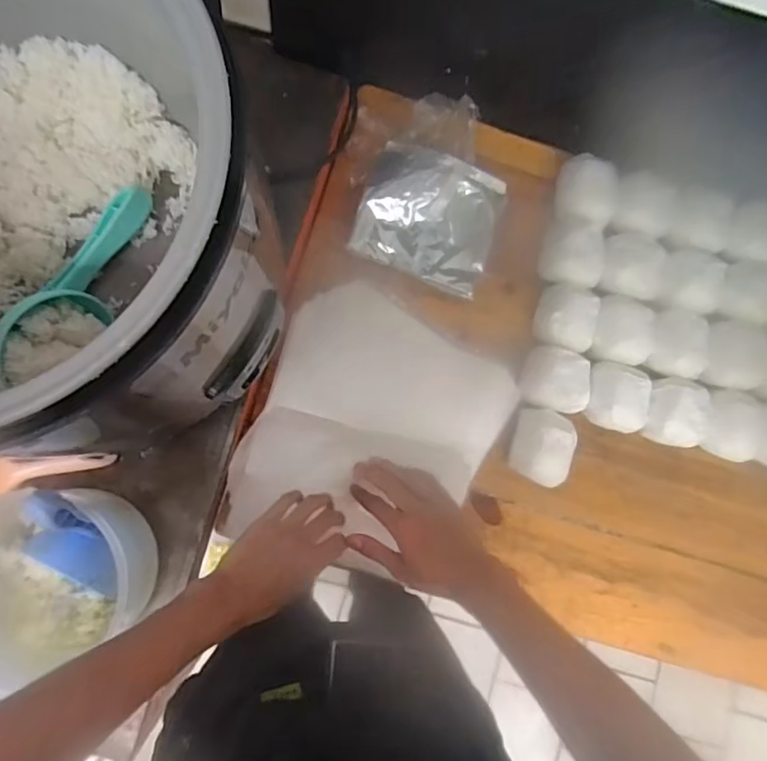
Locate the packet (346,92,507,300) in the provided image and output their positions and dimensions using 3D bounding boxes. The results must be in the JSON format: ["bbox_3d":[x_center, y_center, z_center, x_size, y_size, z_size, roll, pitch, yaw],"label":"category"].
[{"bbox_3d":[0.047,-0.232,0.702,0.190,0.015,0.208,15,96,1],"label":"packet"}]

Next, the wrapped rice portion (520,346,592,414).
[{"bbox_3d":[0.208,0.001,0.681,0.079,0.039,0.066,15,82,-4],"label":"wrapped rice portion"}]

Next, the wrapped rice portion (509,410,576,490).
[{"bbox_3d":[0.187,0.077,0.680,0.065,0.040,0.082,18,82,-4],"label":"wrapped rice portion"}]

